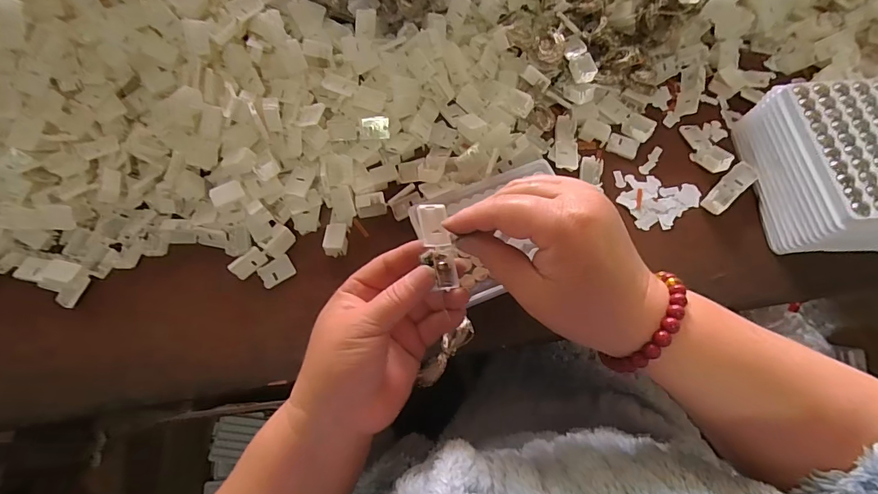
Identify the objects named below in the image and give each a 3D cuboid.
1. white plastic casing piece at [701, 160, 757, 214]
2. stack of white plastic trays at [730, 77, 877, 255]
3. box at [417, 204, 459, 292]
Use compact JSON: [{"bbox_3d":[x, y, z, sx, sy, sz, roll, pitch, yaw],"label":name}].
[{"bbox_3d":[0.253,-0.052,0.371,0.057,0.008,0.020,-38,72,-13],"label":"white plastic casing piece"},{"bbox_3d":[0.320,-0.062,0.342,0.097,0.059,0.136,-3,68,0],"label":"stack of white plastic trays"},{"bbox_3d":[0.001,-0.002,0.270,0.018,0.013,0.054,-15,83,-5],"label":"box"}]

